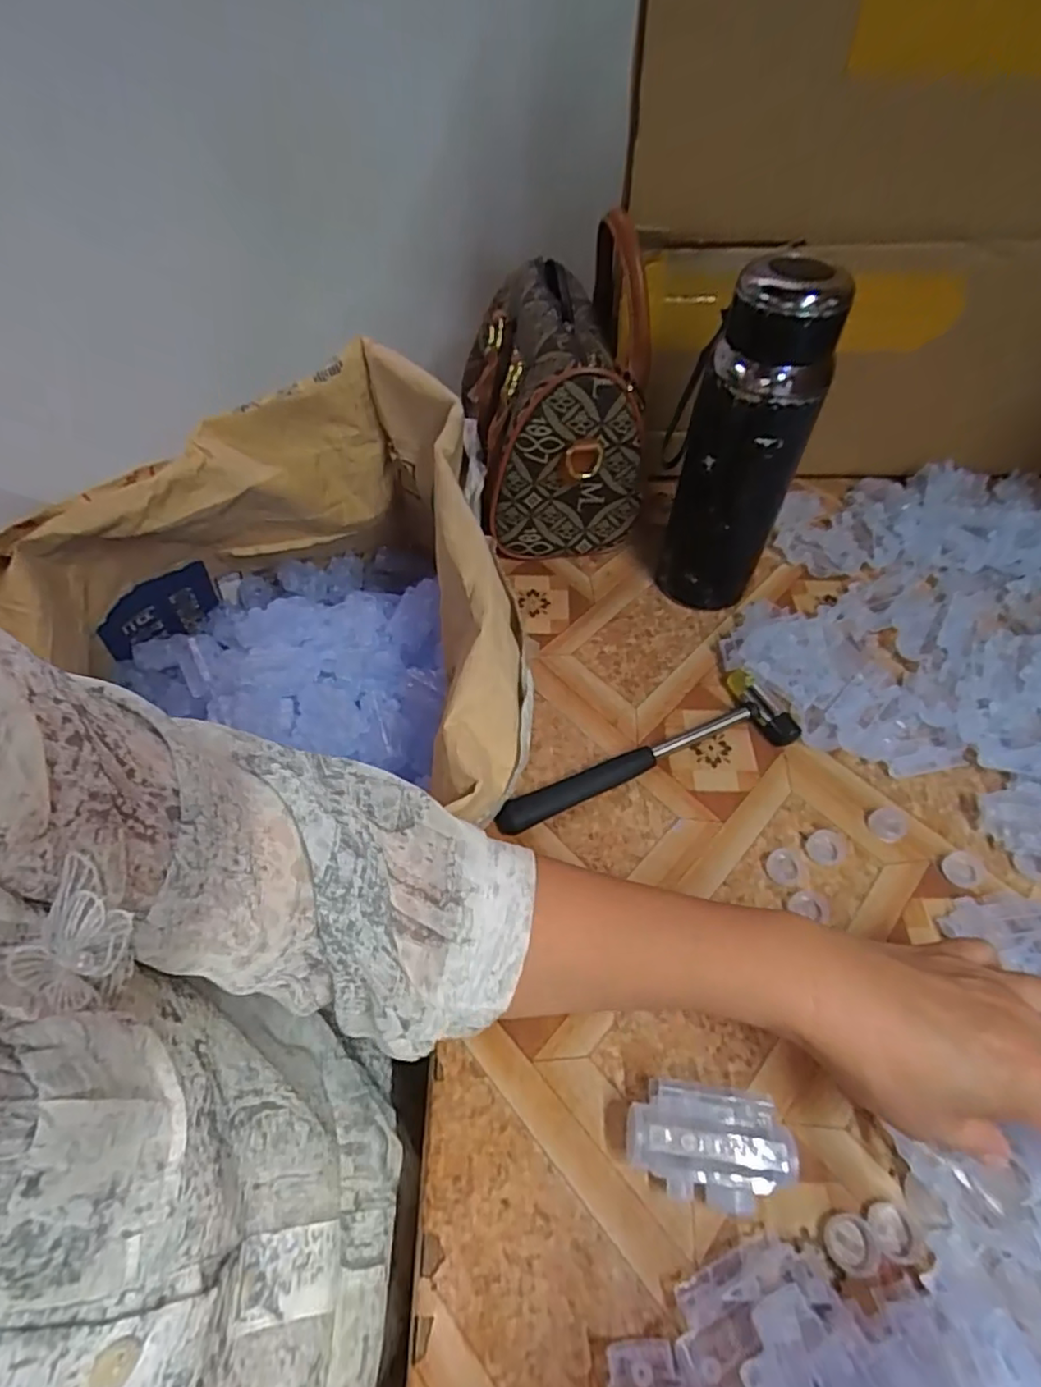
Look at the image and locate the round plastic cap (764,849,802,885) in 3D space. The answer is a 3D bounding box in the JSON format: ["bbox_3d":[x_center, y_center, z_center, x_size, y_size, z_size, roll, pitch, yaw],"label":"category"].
[{"bbox_3d":[0.157,0.102,0.386,0.020,0.004,0.020,-1,52,1],"label":"round plastic cap"}]

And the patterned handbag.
[{"bbox_3d":[0.026,-0.253,0.560,0.138,0.169,0.235,-4,52,-2],"label":"patterned handbag"}]

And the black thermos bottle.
[{"bbox_3d":[0.142,-0.159,0.444,0.079,0.227,0.063,4,52,5],"label":"black thermos bottle"}]

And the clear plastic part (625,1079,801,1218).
[{"bbox_3d":[0.084,0.203,0.290,0.072,0.029,0.042,5,52,5],"label":"clear plastic part"}]

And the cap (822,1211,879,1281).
[{"bbox_3d":[0.142,0.236,0.277,0.021,0.004,0.020,-1,52,1],"label":"cap"}]

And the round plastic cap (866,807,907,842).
[{"bbox_3d":[0.227,0.080,0.401,0.017,0.014,0.021,-36,59,-24],"label":"round plastic cap"}]

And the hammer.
[{"bbox_3d":[0.077,0.036,0.426,0.207,0.020,0.057,-17,53,-12],"label":"hammer"}]

